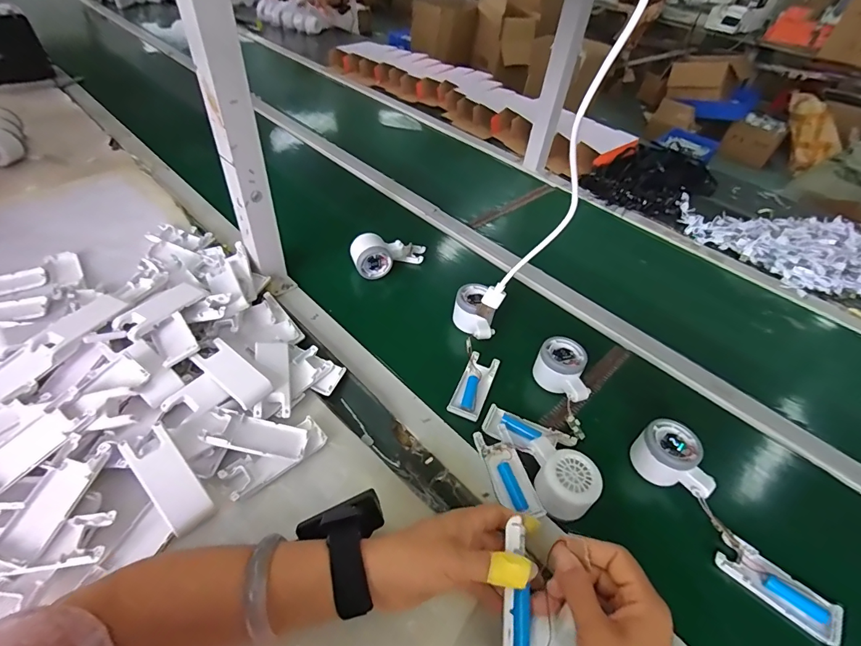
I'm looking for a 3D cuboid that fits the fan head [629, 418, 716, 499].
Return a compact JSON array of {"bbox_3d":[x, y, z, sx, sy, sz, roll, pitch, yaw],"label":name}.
[{"bbox_3d":[0.274,0.155,0.470,0.082,0.054,0.056,37,52,27],"label":"fan head"}]

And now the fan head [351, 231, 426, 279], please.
[{"bbox_3d":[-0.067,-0.115,0.699,0.137,0.057,0.047,-13,48,-39],"label":"fan head"}]

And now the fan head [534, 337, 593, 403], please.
[{"bbox_3d":[0.178,0.063,0.547,0.054,0.045,0.080,-26,53,-28],"label":"fan head"}]

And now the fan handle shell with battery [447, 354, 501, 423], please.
[{"bbox_3d":[0.057,0.080,0.538,0.039,0.013,0.103,20,47,13],"label":"fan handle shell with battery"}]

